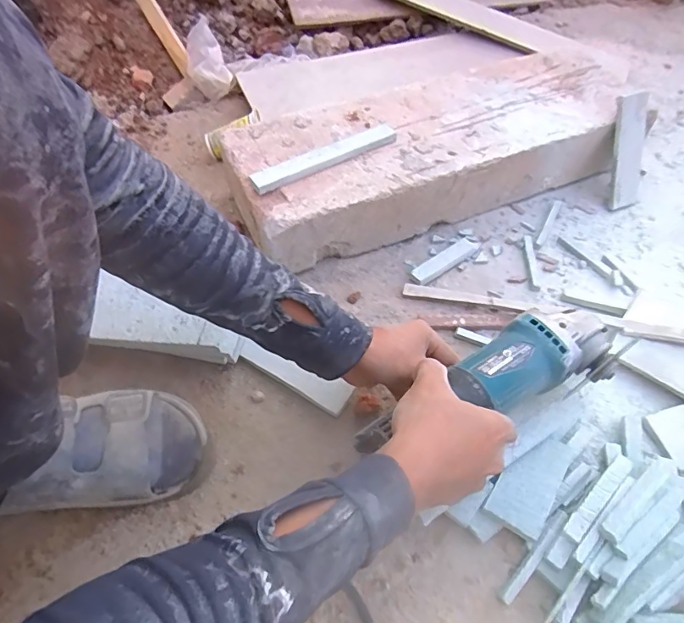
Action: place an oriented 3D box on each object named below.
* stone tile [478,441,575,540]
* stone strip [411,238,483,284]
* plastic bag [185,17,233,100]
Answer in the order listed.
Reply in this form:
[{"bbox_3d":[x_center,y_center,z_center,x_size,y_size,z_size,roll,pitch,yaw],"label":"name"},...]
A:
[{"bbox_3d":[0.176,0.156,0.442,0.048,0.011,0.099,29,59,22],"label":"stone tile"},{"bbox_3d":[0.136,-0.068,0.624,0.116,0.011,0.027,-33,63,-23],"label":"stone strip"},{"bbox_3d":[-0.245,-0.451,0.847,0.069,0.030,0.140,-15,84,-13],"label":"plastic bag"}]

